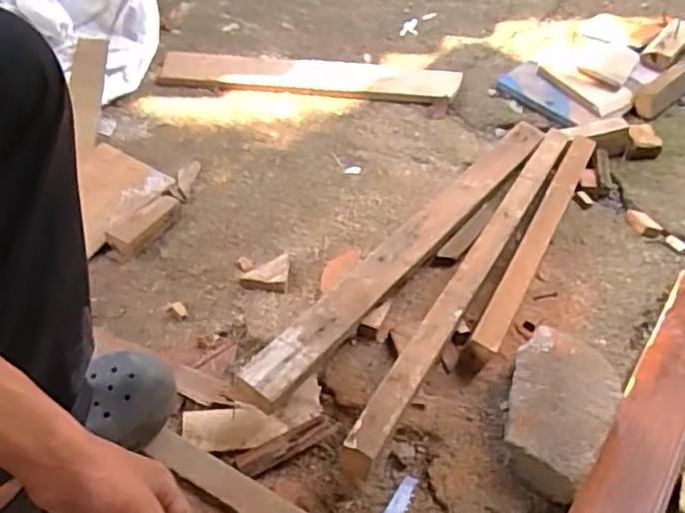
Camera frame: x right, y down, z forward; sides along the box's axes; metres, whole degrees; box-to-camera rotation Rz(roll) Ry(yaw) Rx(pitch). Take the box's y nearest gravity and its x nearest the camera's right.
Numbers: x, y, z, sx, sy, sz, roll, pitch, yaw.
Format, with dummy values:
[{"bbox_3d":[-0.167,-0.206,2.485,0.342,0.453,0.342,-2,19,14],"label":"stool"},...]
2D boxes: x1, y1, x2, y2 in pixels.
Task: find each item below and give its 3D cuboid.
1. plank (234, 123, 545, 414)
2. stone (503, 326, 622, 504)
[{"bbox_3d":[0.129,-0.036,1.024,0.075,0.035,0.804,26,46,28],"label":"plank"},{"bbox_3d":[0.264,0.197,0.816,0.132,0.080,0.206,25,51,17],"label":"stone"}]

